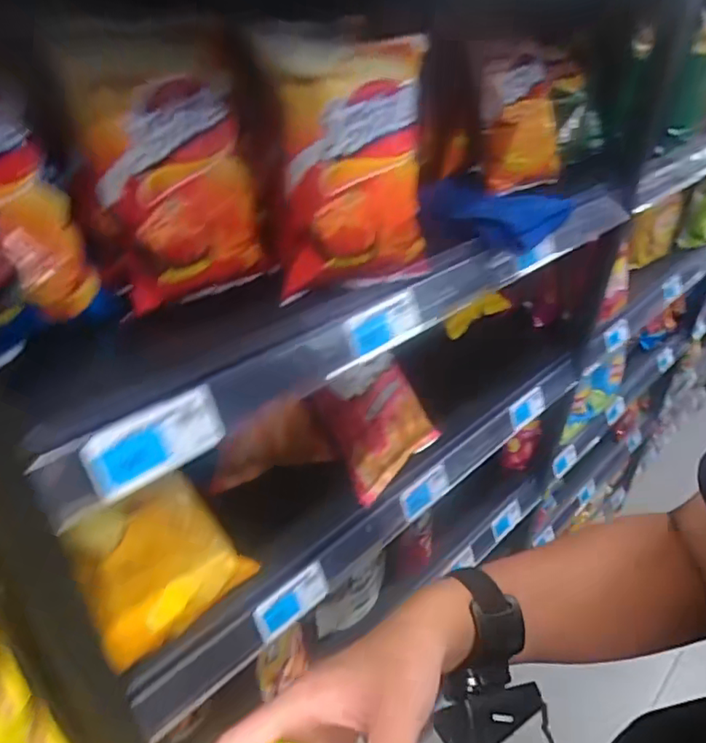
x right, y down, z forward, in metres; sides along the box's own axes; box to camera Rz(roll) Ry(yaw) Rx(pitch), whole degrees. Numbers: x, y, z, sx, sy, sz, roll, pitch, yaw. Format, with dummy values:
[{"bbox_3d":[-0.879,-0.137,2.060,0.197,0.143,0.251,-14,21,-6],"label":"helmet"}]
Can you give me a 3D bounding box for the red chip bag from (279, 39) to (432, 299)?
[{"bbox_3d":[0.012,-0.160,0.446,0.127,0.189,0.054,-5,24,-13],"label":"red chip bag"}]

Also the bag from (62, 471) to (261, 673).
[{"bbox_3d":[-0.183,0.169,0.508,0.129,0.055,0.145,58,33,7],"label":"bag"}]

